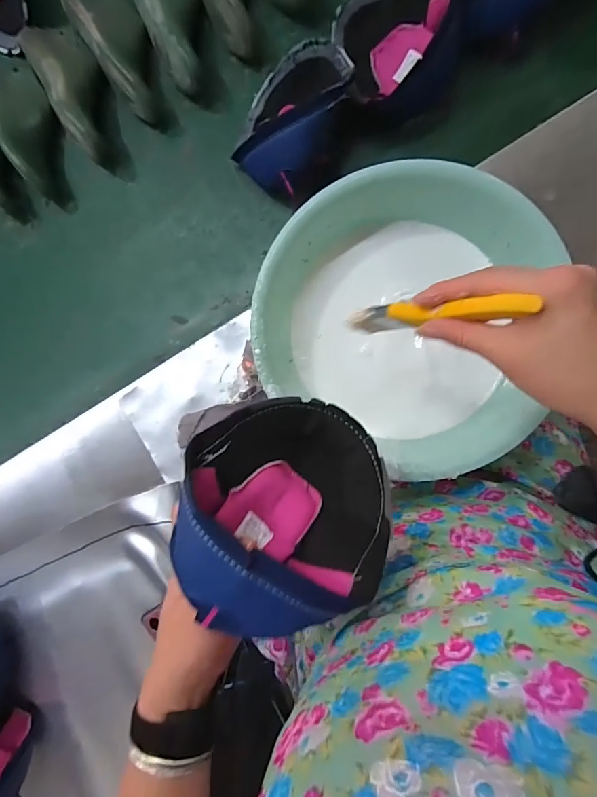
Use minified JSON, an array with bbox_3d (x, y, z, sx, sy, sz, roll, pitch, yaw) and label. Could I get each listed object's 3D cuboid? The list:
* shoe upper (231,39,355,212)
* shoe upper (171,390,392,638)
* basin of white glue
[{"bbox_3d":[-0.009,-0.357,0.514,0.132,0.094,0.183,19,94,5],"label":"shoe upper"},{"bbox_3d":[-0.007,0.073,0.310,0.147,0.132,0.138,-2,92,6],"label":"shoe upper"},{"bbox_3d":[0.101,-0.083,0.462,0.276,0.116,0.304,6,93,6],"label":"basin of white glue"}]

